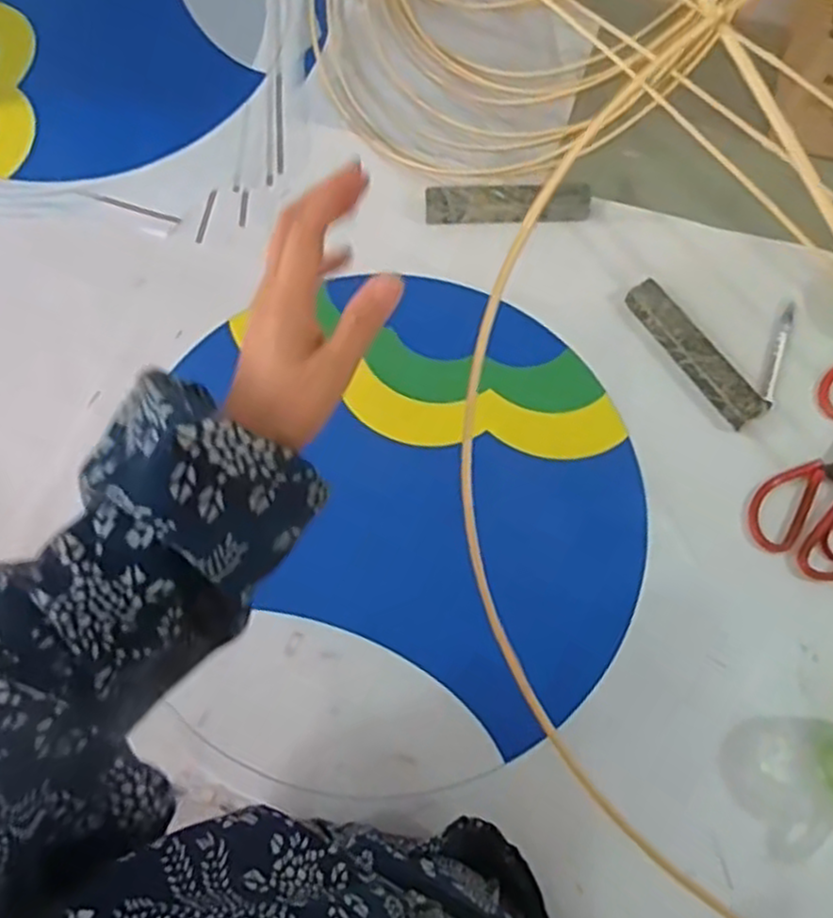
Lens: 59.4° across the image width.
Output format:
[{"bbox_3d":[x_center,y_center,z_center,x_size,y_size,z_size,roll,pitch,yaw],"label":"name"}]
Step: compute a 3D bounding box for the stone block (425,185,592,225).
[{"bbox_3d":[0.100,-0.280,0.798,0.177,0.027,0.030,-1,69,0],"label":"stone block"}]

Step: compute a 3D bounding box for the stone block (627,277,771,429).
[{"bbox_3d":[0.281,-0.108,0.744,0.036,0.028,0.177,-34,73,-12],"label":"stone block"}]

